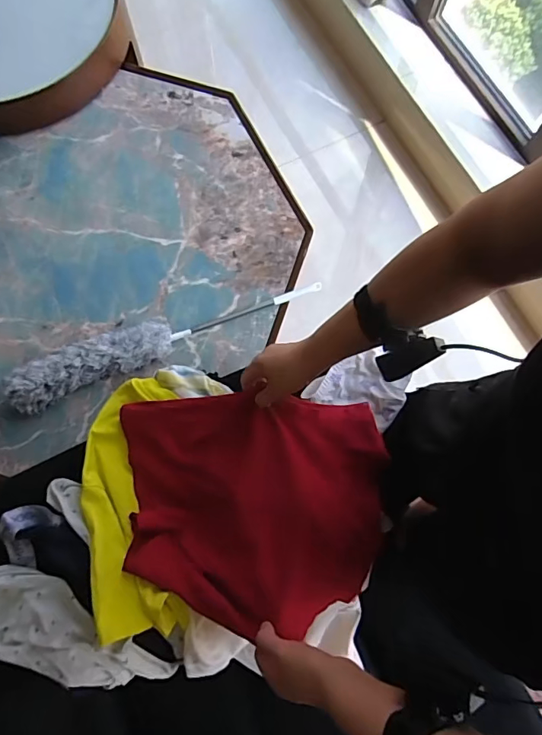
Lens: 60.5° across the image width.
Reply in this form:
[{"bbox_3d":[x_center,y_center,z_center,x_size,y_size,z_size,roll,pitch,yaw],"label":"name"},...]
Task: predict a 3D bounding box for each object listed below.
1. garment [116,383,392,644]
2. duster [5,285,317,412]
[{"bbox_3d":[-0.023,0.187,0.639,0.357,0.071,0.283,2,75,0],"label":"garment"},{"bbox_3d":[-0.241,-0.091,1.089,0.731,0.079,0.117,-24,77,-7],"label":"duster"}]

